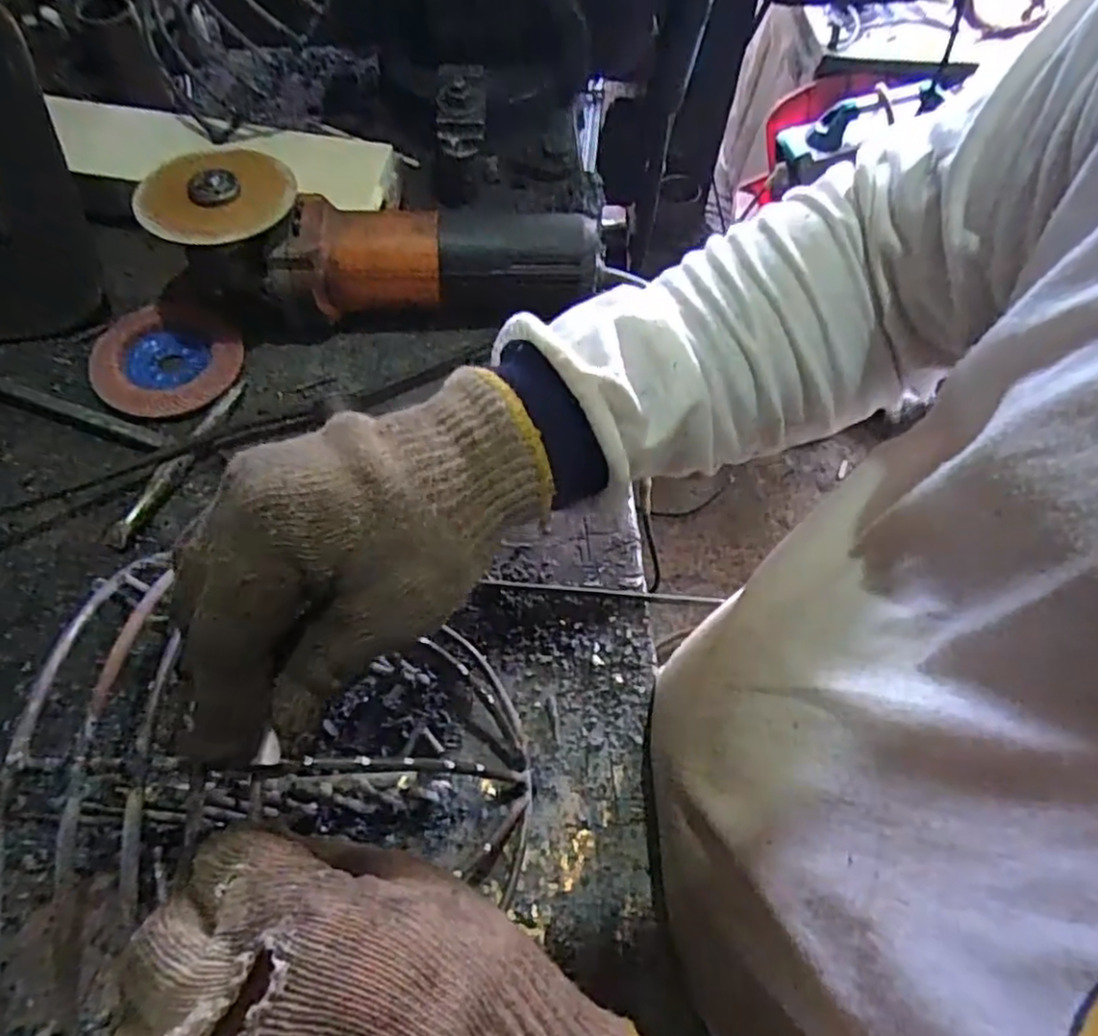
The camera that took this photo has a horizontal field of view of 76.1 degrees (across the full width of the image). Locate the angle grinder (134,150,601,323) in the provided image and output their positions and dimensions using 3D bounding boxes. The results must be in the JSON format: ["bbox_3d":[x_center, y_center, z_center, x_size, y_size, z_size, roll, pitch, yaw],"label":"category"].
[{"bbox_3d":[-0.108,-0.190,0.466,0.277,0.072,0.082,-7,63,-7],"label":"angle grinder"}]

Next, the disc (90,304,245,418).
[{"bbox_3d":[-0.255,-0.105,0.472,0.084,0.020,0.088,1,62,-2],"label":"disc"}]

